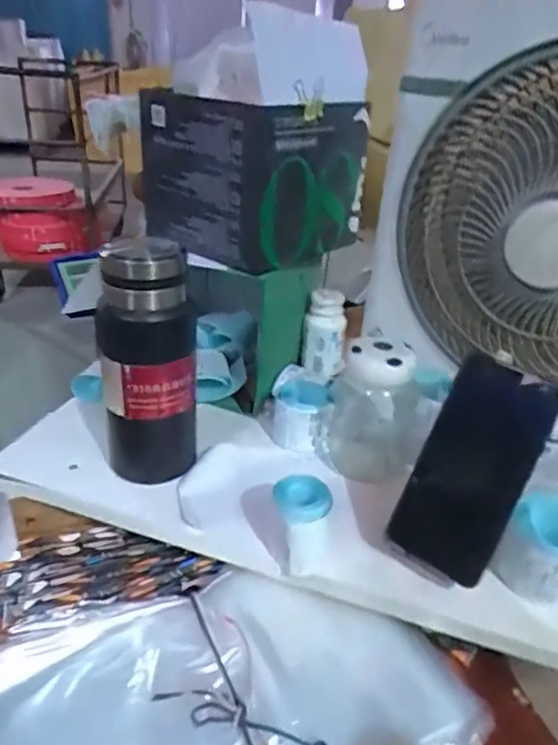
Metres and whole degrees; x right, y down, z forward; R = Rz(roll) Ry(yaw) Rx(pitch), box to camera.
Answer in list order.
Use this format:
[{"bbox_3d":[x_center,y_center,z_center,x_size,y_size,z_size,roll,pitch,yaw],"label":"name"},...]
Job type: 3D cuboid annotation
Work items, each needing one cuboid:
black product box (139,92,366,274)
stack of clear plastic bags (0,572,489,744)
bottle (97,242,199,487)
[{"bbox_3d":[-0.028,-0.215,0.623,0.193,0.149,0.177,29,38,35],"label":"black product box"},{"bbox_3d":[-0.039,0.265,0.433,0.395,0.076,0.200,-7,32,-19],"label":"stack of clear plastic bags"},{"bbox_3d":[-0.117,0.000,0.506,0.077,0.215,0.059,-9,33,-22],"label":"bottle"}]

